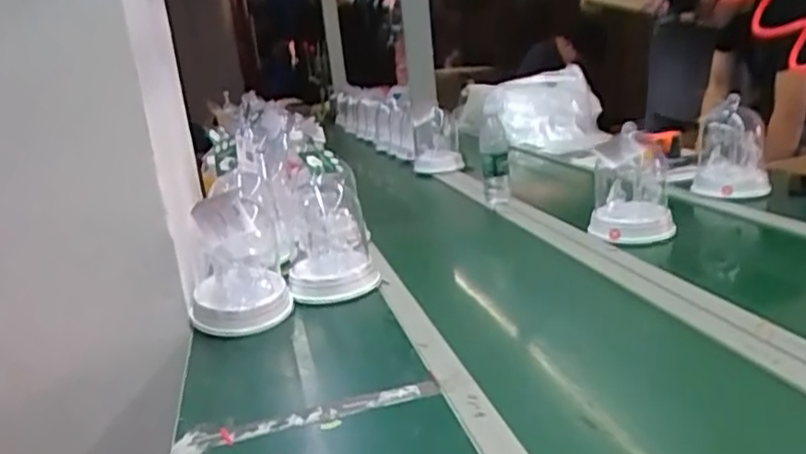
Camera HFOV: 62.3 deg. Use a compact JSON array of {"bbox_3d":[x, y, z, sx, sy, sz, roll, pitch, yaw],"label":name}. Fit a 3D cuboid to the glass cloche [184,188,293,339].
[{"bbox_3d":[-0.266,0.055,1.050,0.157,0.215,0.189,-13,17,-18],"label":"glass cloche"}]

